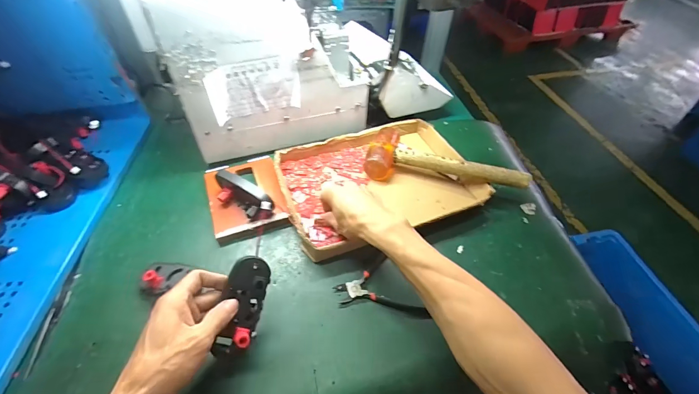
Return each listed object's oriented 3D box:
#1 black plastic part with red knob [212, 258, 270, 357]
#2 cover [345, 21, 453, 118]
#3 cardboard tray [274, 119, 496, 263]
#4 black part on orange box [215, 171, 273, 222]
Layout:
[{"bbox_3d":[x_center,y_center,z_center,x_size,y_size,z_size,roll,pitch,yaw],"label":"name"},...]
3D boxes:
[{"bbox_3d":[-0.123,0.125,0.381,0.045,0.032,0.107,5,68,4],"label":"black plastic part with red knob"},{"bbox_3d":[0.101,-0.285,0.721,0.179,0.102,0.215,-14,51,-13],"label":"cover"},{"bbox_3d":[0.050,-0.030,0.580,0.327,0.043,0.238,-18,52,-15],"label":"cardboard tray"},{"bbox_3d":[-0.173,-0.004,0.519,0.114,0.056,0.037,26,54,20],"label":"black part on orange box"}]

